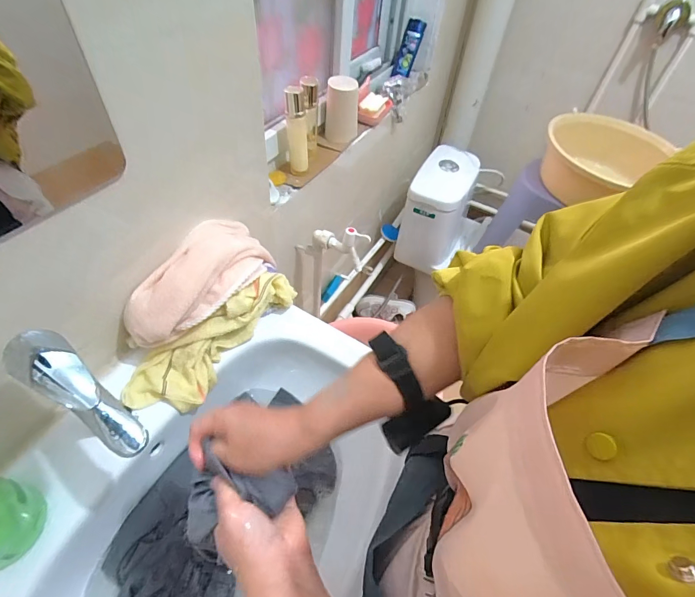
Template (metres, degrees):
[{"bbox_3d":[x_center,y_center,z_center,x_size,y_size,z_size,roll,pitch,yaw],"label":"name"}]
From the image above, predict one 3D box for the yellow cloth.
[{"bbox_3d":[-0.191,0.061,0.548,0.276,0.077,0.093,-43,64,-16],"label":"yellow cloth"}]

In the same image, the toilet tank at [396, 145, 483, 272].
[{"bbox_3d":[0.332,-0.319,1.374,0.203,0.355,0.314,20,51,12],"label":"toilet tank"}]

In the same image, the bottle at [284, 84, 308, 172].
[{"bbox_3d":[-0.104,-0.342,0.774,0.044,0.176,0.044,-3,50,-8],"label":"bottle"}]

